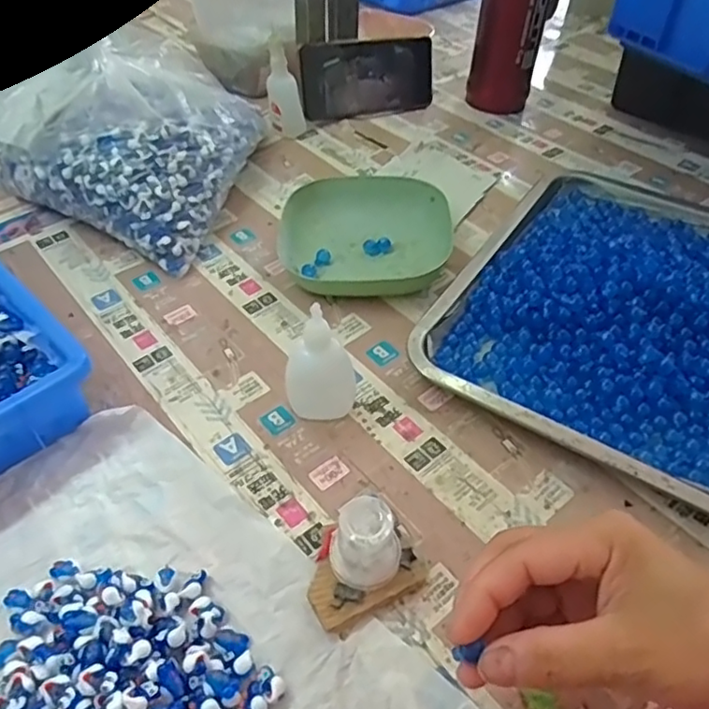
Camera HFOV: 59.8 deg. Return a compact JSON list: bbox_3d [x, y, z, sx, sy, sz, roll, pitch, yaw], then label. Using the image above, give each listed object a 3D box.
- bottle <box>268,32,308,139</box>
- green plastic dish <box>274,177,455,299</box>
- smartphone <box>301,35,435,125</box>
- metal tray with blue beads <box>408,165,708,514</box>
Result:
[{"bbox_3d":[-0.072,-0.281,0.653,0.037,0.101,0.025,-3,47,-5],"label":"bottle"},{"bbox_3d":[0.008,-0.109,0.541,0.146,0.031,0.134,-3,47,-4],"label":"green plastic dish"},{"bbox_3d":[0.017,-0.314,0.703,0.161,0.080,0.010,-16,29,-23],"label":"smartphone"},{"bbox_3d":[0.223,-0.041,0.474,0.267,0.049,0.319,25,51,20],"label":"metal tray with blue beads"}]

